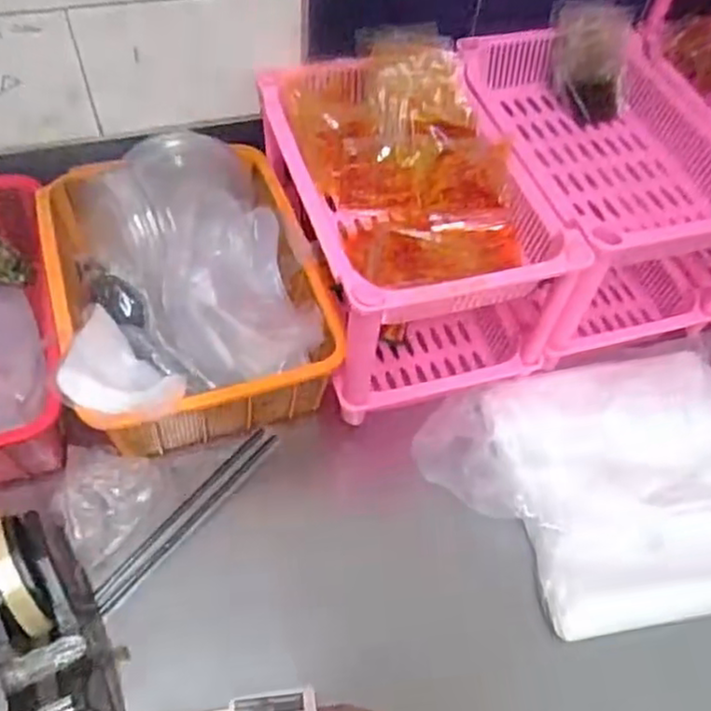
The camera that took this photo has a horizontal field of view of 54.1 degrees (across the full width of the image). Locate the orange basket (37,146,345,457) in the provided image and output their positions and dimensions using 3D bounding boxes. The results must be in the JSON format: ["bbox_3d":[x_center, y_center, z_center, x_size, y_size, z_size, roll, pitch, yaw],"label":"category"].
[{"bbox_3d":[-0.153,-0.064,0.635,0.217,0.113,0.284,-16,57,-16],"label":"orange basket"}]

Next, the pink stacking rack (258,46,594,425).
[{"bbox_3d":[0.042,-0.118,0.669,0.197,0.192,0.298,-13,57,-14],"label":"pink stacking rack"}]

